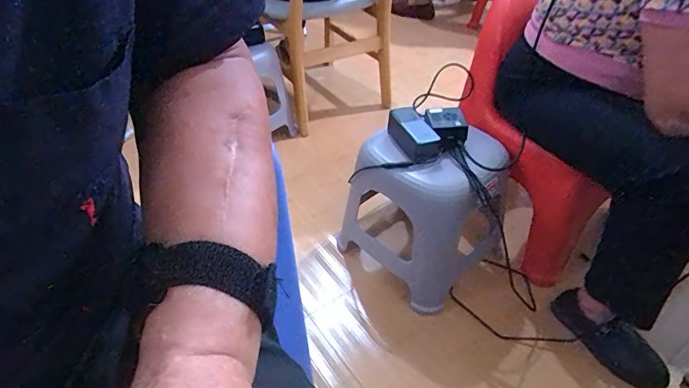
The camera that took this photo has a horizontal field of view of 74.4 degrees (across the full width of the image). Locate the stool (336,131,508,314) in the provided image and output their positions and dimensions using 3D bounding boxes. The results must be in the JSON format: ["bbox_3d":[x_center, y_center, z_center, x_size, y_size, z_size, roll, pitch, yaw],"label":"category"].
[{"bbox_3d":[0.183,0.011,1.009,0.298,0.302,0.285,27,49,28],"label":"stool"}]

